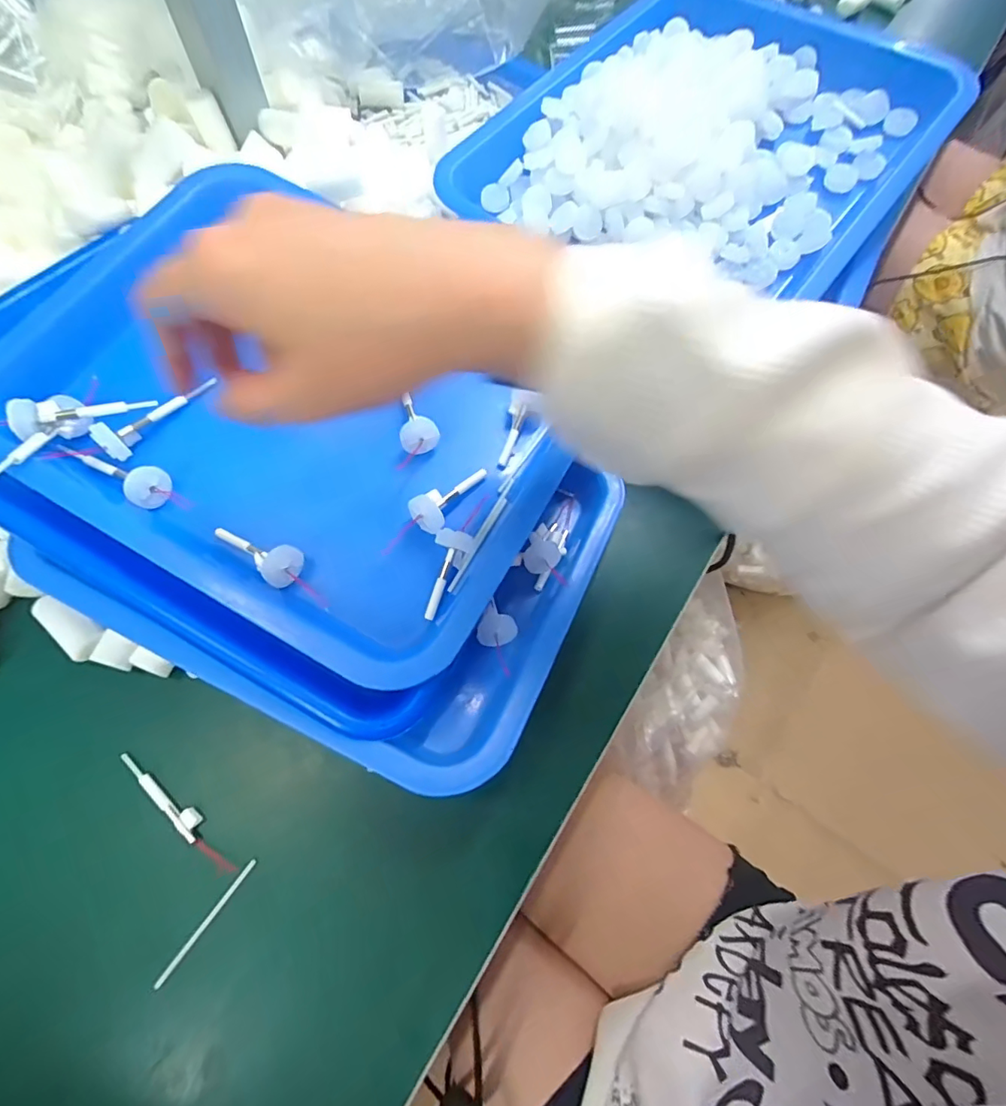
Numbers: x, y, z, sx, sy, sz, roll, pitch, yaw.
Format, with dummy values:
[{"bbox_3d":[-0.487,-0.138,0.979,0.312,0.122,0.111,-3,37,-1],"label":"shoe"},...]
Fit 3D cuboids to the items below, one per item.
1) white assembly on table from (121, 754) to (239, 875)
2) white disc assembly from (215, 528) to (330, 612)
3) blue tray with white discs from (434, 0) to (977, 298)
[{"bbox_3d":[-0.164,0.131,0.259,0.085,0.006,0.009,36,71,13],"label":"white assembly on table"},{"bbox_3d":[-0.114,0.003,0.257,0.068,0.019,0.020,36,71,13],"label":"white disc assembly"},{"bbox_3d":[0.143,-0.292,0.373,0.266,0.058,0.311,36,71,13],"label":"blue tray with white discs"}]

